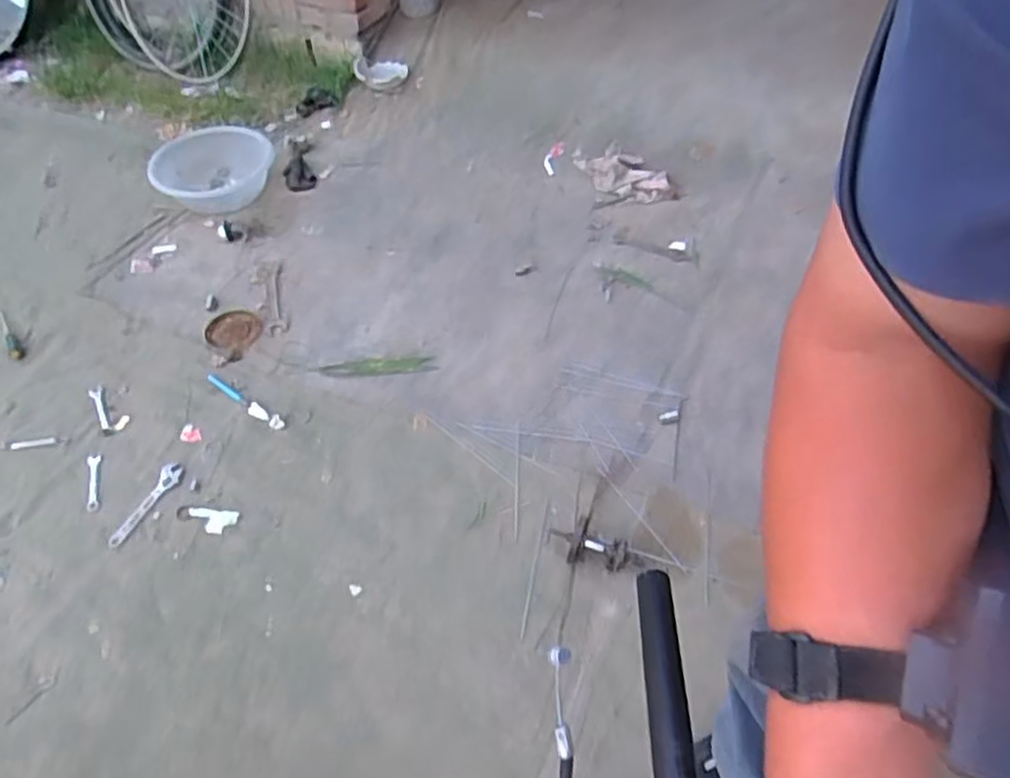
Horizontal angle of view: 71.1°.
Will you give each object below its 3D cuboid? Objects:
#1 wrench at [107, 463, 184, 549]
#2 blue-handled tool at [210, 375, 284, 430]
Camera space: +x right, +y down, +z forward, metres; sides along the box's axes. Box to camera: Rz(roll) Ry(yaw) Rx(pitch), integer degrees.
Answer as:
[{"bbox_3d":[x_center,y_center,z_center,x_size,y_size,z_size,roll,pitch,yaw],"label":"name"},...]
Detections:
[{"bbox_3d":[-0.689,0.220,1.365,0.047,0.019,0.189,17,49,14],"label":"wrench"},{"bbox_3d":[-0.567,0.027,1.533,0.237,0.010,0.032,28,52,22],"label":"blue-handled tool"}]

